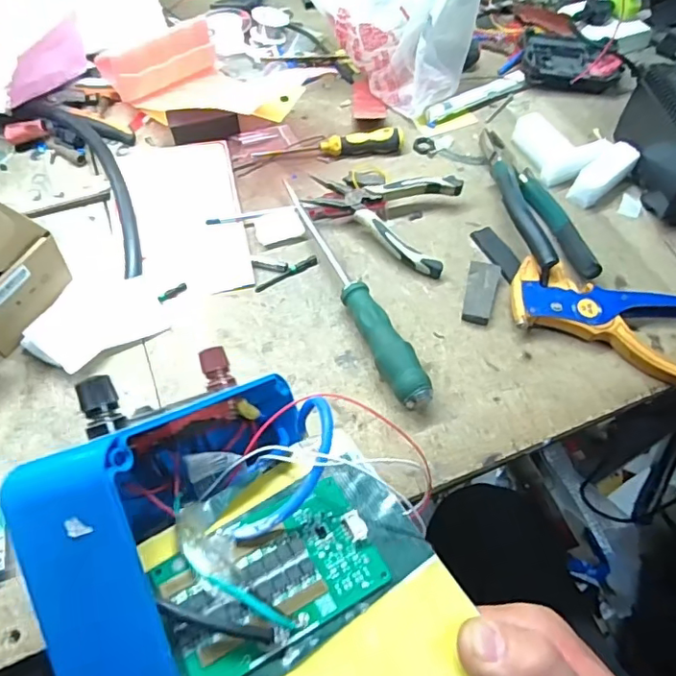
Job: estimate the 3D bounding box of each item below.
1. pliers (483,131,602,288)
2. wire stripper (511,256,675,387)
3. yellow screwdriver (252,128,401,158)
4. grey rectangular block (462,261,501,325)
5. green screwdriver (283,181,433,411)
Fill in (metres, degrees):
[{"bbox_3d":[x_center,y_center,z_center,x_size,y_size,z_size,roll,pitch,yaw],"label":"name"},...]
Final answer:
[{"bbox_3d":[0.185,-0.140,0.520,0.064,0.028,0.199,-7,61,-4],"label":"pliers"},{"bbox_3d":[0.229,-0.015,0.462,0.163,0.022,0.086,17,62,9],"label":"wire stripper"},{"bbox_3d":[-0.009,-0.202,0.574,0.155,0.022,0.020,-5,60,-3],"label":"yellow screwdriver"},{"bbox_3d":[0.126,-0.042,0.483,0.026,0.011,0.063,16,61,9],"label":"grey rectangular block"},{"bbox_3d":[0.013,-0.045,0.474,0.028,0.031,0.245,-21,62,-12],"label":"green screwdriver"}]

